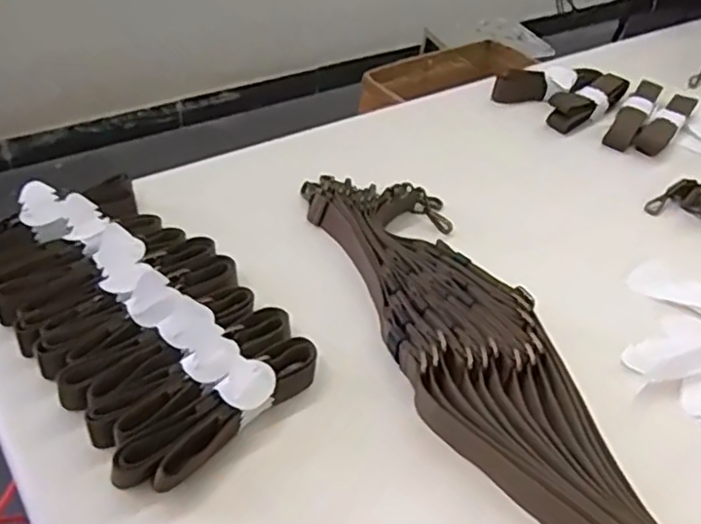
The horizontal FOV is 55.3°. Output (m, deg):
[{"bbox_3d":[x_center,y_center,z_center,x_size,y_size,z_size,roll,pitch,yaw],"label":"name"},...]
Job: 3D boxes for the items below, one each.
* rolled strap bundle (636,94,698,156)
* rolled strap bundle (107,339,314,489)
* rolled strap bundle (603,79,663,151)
[{"bbox_3d":[0.487,-0.211,1.029,0.039,0.031,0.178,30,47,25],"label":"rolled strap bundle"},{"bbox_3d":[-0.105,0.129,0.566,0.040,0.045,0.194,33,48,27],"label":"rolled strap bundle"},{"bbox_3d":[0.442,-0.231,1.038,0.042,0.035,0.174,26,45,21],"label":"rolled strap bundle"}]

